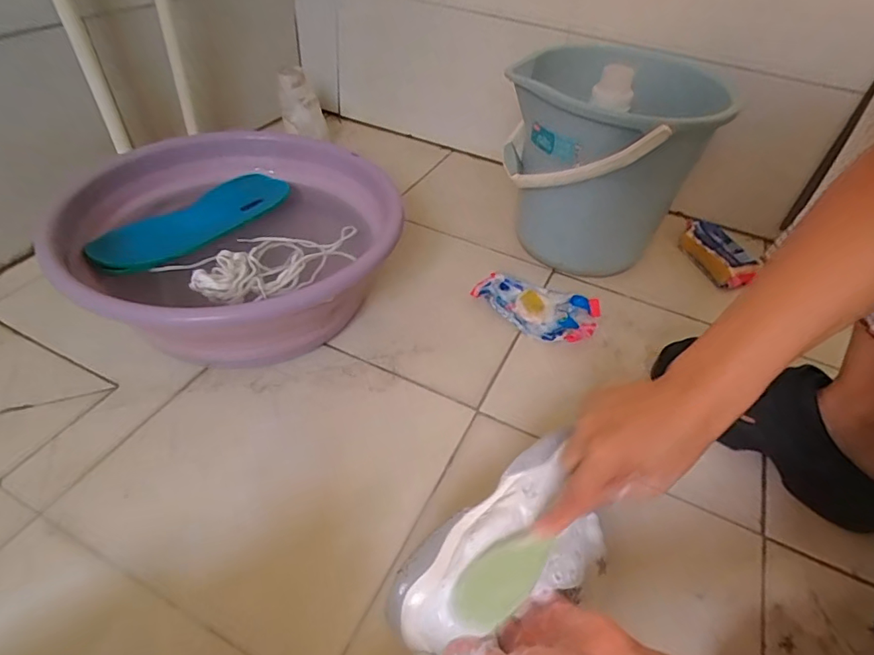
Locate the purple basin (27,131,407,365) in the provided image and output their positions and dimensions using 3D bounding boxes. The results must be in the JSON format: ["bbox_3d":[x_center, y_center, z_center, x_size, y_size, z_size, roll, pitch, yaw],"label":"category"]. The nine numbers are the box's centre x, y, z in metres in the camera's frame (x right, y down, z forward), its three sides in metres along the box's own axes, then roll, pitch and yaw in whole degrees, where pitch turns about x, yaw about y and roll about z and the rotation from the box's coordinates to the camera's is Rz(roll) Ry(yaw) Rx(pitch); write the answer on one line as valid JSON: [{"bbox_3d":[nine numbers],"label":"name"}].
[{"bbox_3d":[-0.246,-0.091,0.625,0.355,0.146,0.372,3,44,-3],"label":"purple basin"}]

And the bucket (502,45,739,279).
[{"bbox_3d":[0.233,-0.234,0.736,0.237,0.264,0.275,29,49,23],"label":"bucket"}]

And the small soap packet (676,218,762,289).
[{"bbox_3d":[0.445,-0.118,0.797,0.068,0.035,0.141,-7,45,-12],"label":"small soap packet"}]

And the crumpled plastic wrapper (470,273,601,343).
[{"bbox_3d":[0.132,-0.028,0.690,0.165,0.019,0.096,21,46,16],"label":"crumpled plastic wrapper"}]

